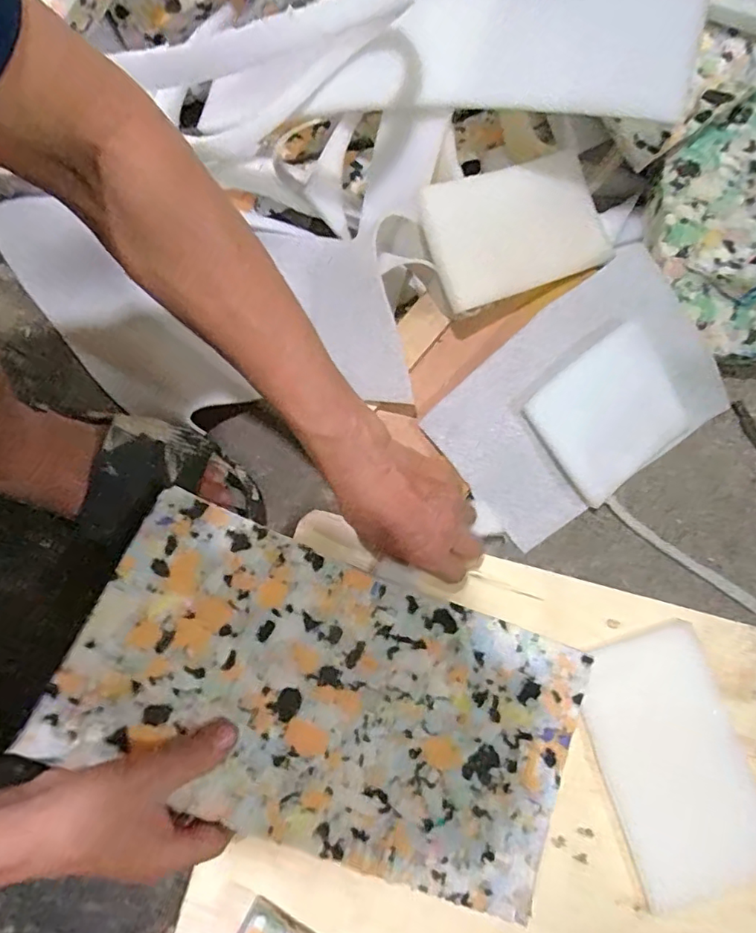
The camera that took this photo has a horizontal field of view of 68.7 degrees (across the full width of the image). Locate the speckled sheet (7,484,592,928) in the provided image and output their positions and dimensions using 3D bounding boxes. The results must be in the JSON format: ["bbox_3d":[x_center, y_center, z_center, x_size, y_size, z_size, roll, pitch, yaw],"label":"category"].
[{"bbox_3d":[-0.031,0.161,0.387,0.344,0.020,0.181,23,67,-4],"label":"speckled sheet"}]

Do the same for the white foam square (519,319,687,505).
[{"bbox_3d":[0.205,-0.045,0.490,0.127,0.009,0.111,-38,94,-3],"label":"white foam square"}]

